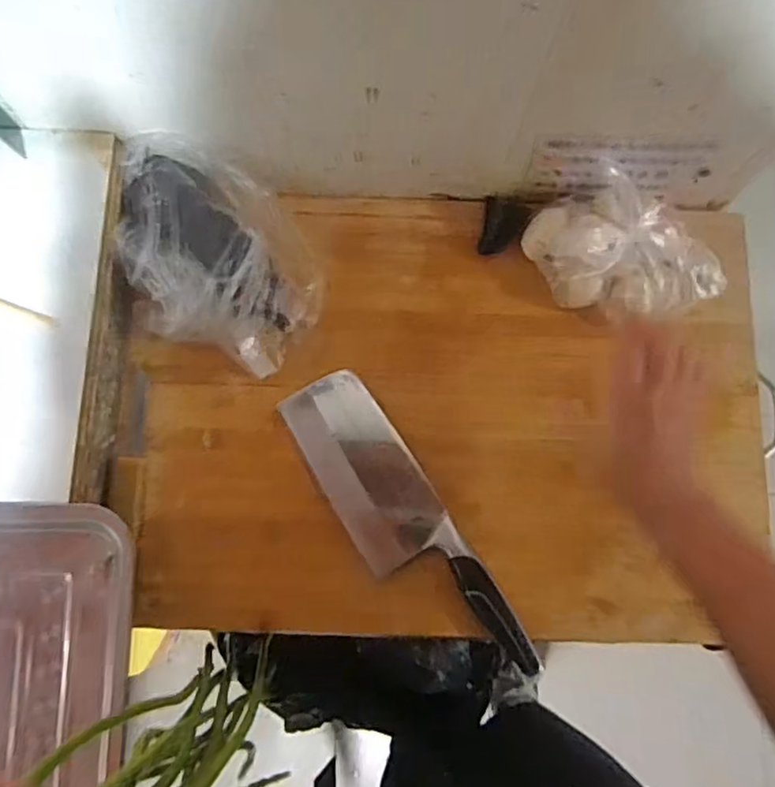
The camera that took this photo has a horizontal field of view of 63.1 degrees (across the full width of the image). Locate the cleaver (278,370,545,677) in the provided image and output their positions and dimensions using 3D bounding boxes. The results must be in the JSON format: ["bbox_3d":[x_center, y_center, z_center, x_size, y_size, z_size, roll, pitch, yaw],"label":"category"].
[{"bbox_3d":[0.011,0.110,0.524,0.080,0.019,0.283,-32,82,-5],"label":"cleaver"}]

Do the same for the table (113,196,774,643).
[{"bbox_3d":[0.051,0.012,0.547,0.540,0.025,0.376,2,81,0],"label":"table"}]

